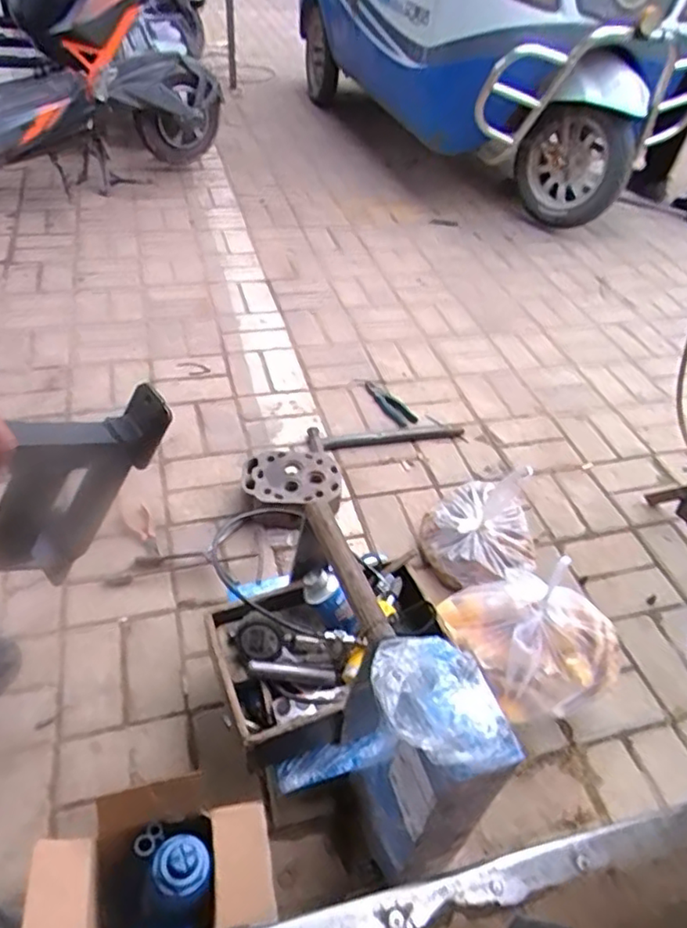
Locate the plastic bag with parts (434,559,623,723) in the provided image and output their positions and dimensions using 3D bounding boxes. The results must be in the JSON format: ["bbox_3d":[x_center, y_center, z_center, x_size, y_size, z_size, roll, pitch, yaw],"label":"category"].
[{"bbox_3d":[0.314,0.290,1.064,0.239,0.136,0.254,-14,48,-21],"label":"plastic bag with parts"}]

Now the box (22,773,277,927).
[{"bbox_3d":[-0.206,0.443,0.688,0.237,0.099,0.143,-7,46,-15],"label":"box"}]

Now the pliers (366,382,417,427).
[{"bbox_3d":[0.118,-0.156,1.625,0.058,0.018,0.188,-19,50,-26],"label":"pliers"}]

